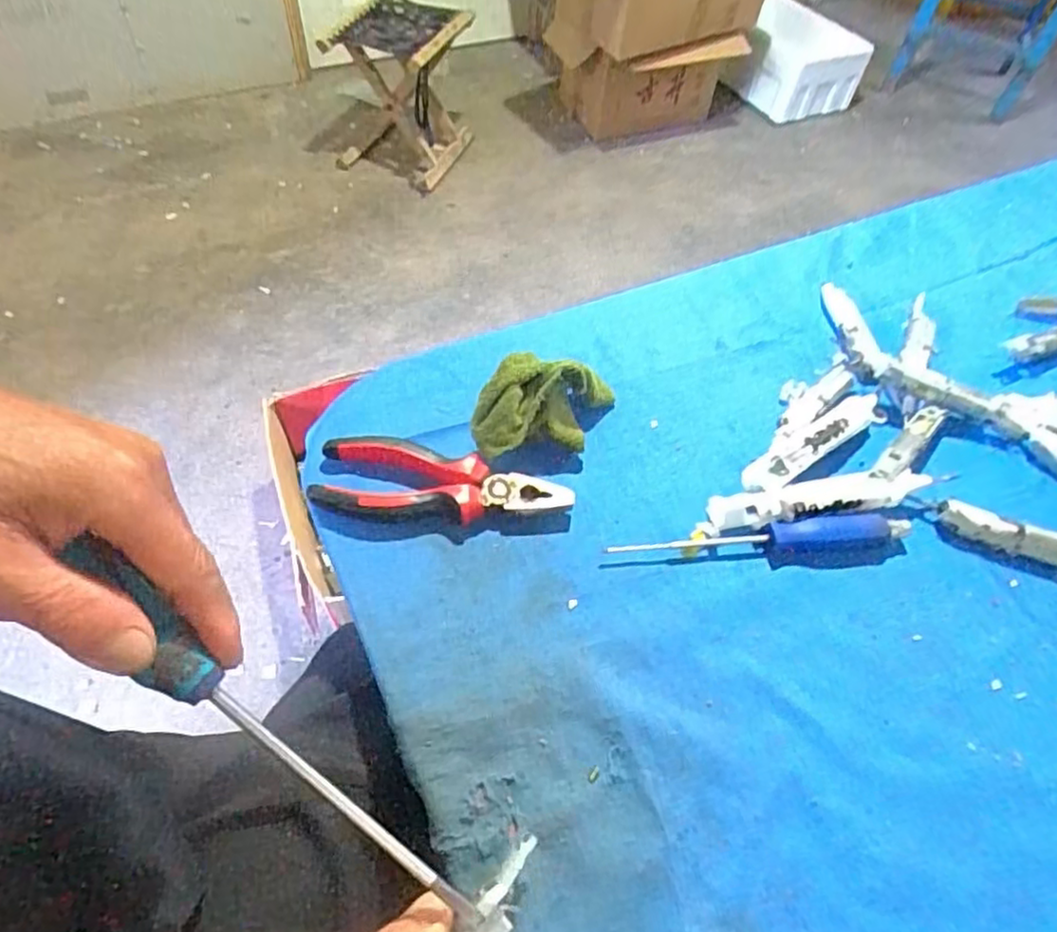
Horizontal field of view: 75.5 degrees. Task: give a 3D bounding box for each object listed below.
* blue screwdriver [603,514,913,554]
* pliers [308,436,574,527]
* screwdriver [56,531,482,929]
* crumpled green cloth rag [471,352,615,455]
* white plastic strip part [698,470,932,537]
[{"bbox_3d":[0.143,0.045,0.420,0.187,0.015,0.016,-4,53,-6],"label":"blue screwdriver"},{"bbox_3d":[-0.054,0.016,0.428,0.155,0.021,0.054,10,53,4],"label":"pliers"},{"bbox_3d":[-0.097,0.113,0.268,0.212,0.023,0.021,48,58,-11],"label":"screwdriver"},{"bbox_3d":[0.013,-0.038,0.447,0.104,0.058,0.049,-14,55,-14],"label":"crumpled green cloth rag"},{"bbox_3d":[0.181,0.023,0.433,0.145,0.022,0.023,-6,53,-8],"label":"white plastic strip part"}]

